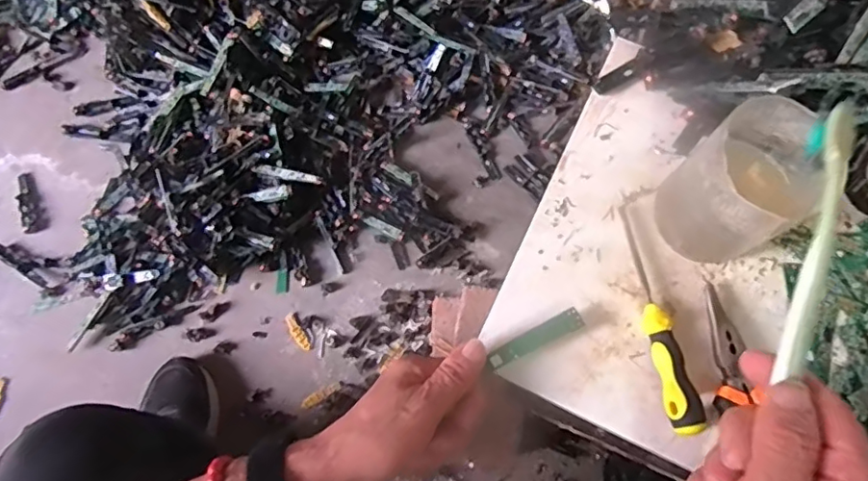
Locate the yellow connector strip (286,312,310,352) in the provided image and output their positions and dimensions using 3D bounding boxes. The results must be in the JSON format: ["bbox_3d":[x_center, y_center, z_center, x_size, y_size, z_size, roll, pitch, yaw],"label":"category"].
[{"bbox_3d":[-0.203,0.136,0.845,0.016,0.004,0.063,-32,75,-9],"label":"yellow connector strip"}]

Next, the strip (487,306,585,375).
[{"bbox_3d":[0.067,0.067,0.379,0.069,0.009,0.015,-27,74,-9],"label":"strip"}]

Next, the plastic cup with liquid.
[{"bbox_3d":[0.200,-0.035,0.367,0.084,0.092,0.071,-41,77,-14],"label":"plastic cup with liquid"}]

